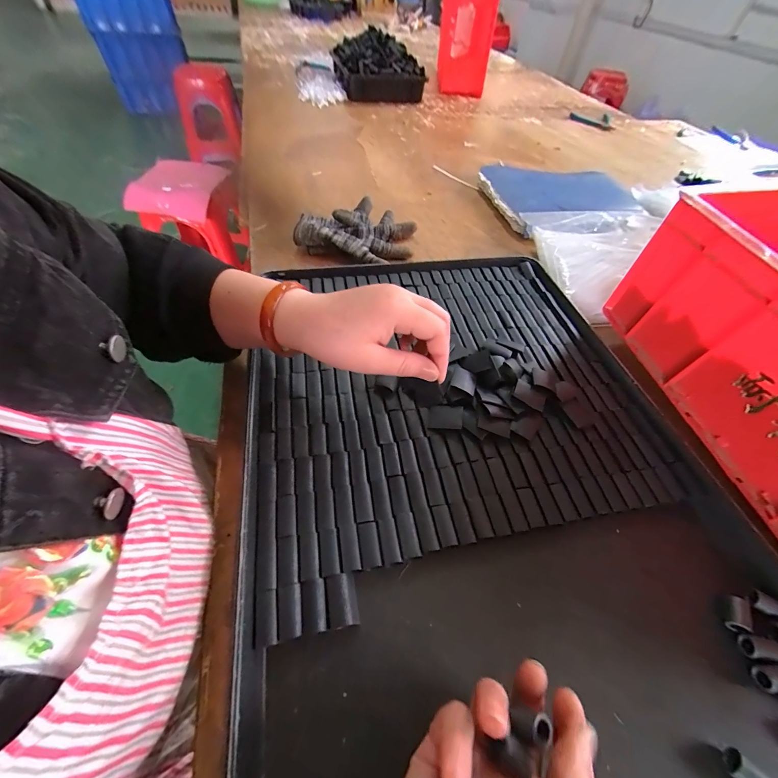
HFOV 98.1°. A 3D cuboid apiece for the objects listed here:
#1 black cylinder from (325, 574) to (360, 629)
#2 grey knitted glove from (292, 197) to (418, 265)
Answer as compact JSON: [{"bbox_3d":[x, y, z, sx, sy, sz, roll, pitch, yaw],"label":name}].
[{"bbox_3d":[-0.033,0.150,0.237,0.019,0.014,0.031,-8,53,-10],"label":"black cylinder"},{"bbox_3d":[-0.047,-0.242,0.513,0.169,0.040,0.123,13,52,7],"label":"grey knitted glove"}]

